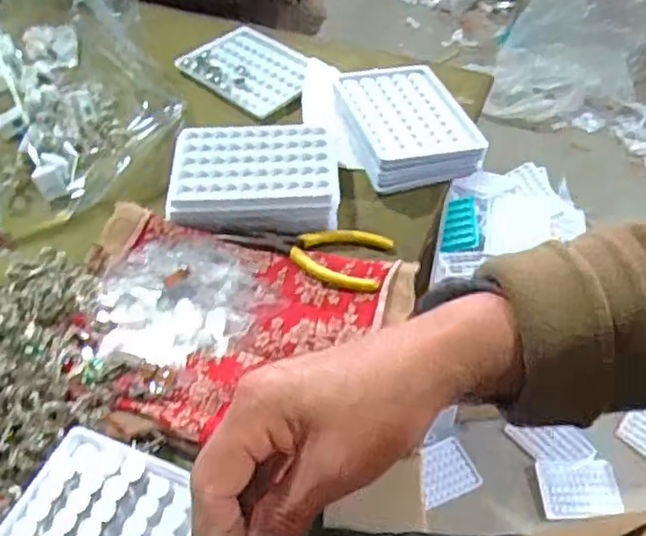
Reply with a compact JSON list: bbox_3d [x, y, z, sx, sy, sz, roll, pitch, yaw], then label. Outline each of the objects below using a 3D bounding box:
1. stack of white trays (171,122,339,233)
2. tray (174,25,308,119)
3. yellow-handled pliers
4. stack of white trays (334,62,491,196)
[{"bbox_3d":[-0.053,-0.075,0.523,0.126,0.025,0.094,-2,49,-2],"label":"stack of white trays"},{"bbox_3d":[-0.072,-0.196,0.652,0.089,0.011,0.128,-37,58,-28],"label":"tray"},{"bbox_3d":[-0.012,-0.017,0.493,0.119,0.018,0.062,15,50,12],"label":"yellow-handled pliers"},{"bbox_3d":[0.068,-0.126,0.571,0.102,0.030,0.127,-13,50,-12],"label":"stack of white trays"}]

